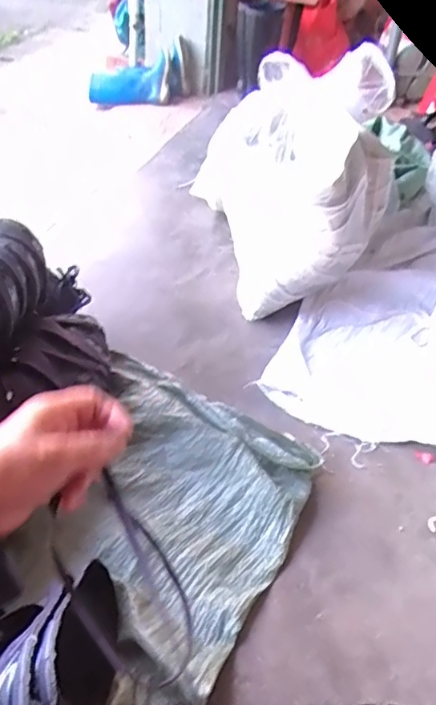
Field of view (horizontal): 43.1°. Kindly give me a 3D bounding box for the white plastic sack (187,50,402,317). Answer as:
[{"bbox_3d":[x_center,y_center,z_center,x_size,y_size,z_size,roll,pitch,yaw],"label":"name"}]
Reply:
[{"bbox_3d":[0.200,-0.440,1.326,0.374,0.426,0.574,-6,43,-12],"label":"white plastic sack"}]

